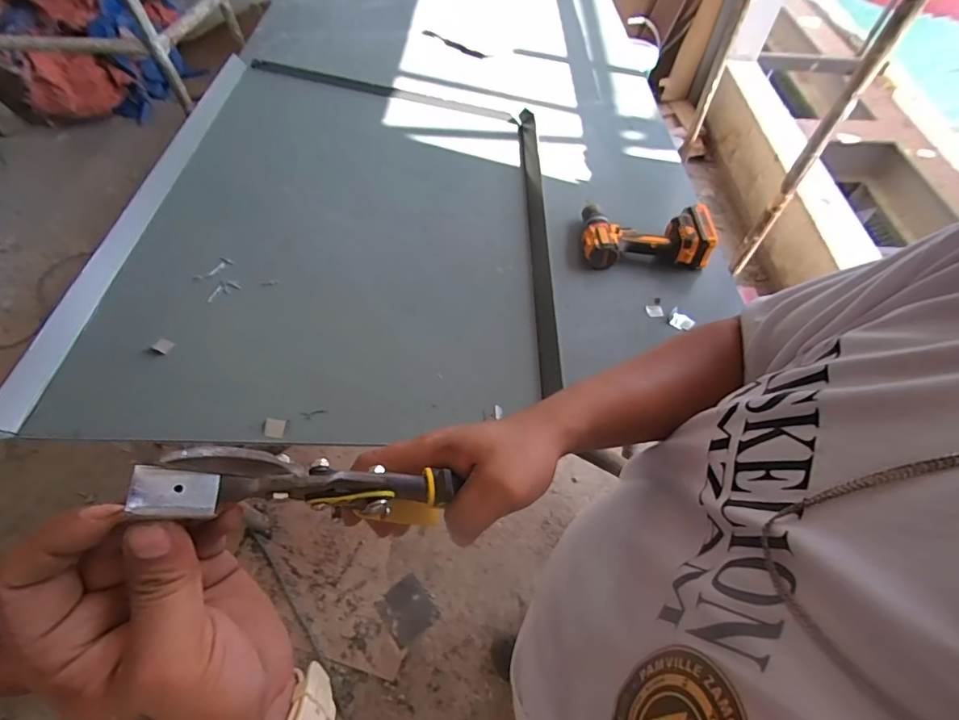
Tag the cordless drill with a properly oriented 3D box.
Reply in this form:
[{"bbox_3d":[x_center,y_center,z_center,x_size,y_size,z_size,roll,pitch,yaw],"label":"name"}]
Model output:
[{"bbox_3d":[0.328,-0.247,0.905,0.245,0.074,0.122,9,56,6],"label":"cordless drill"}]

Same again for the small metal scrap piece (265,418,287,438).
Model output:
[{"bbox_3d":[-0.314,0.104,0.699,0.028,0.011,0.027,5,56,3],"label":"small metal scrap piece"}]

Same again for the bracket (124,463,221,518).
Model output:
[{"bbox_3d":[-0.124,0.053,0.186,0.004,0.031,0.018,-18,60,42],"label":"bracket"}]

